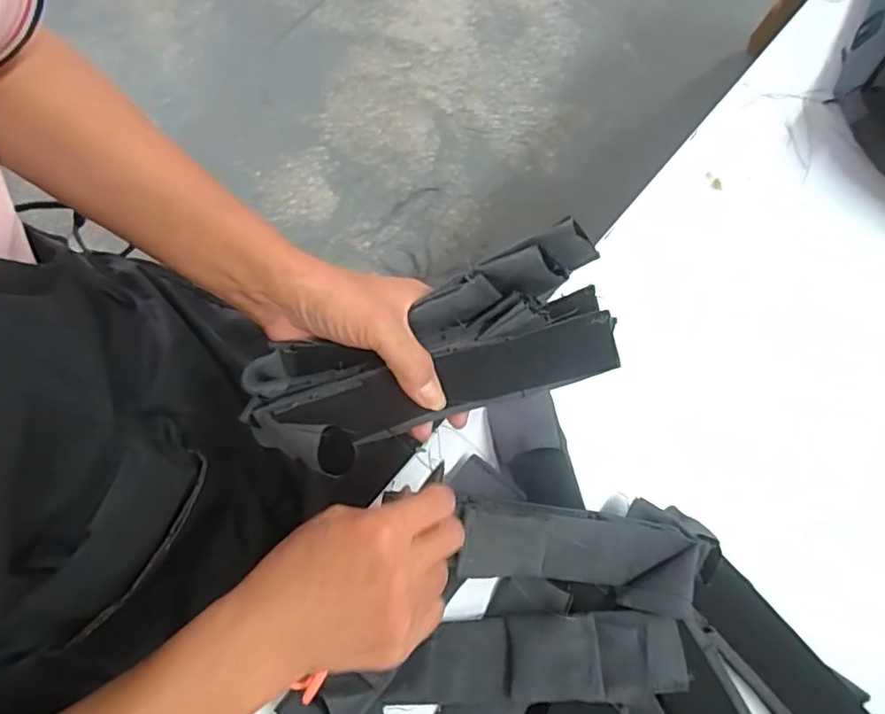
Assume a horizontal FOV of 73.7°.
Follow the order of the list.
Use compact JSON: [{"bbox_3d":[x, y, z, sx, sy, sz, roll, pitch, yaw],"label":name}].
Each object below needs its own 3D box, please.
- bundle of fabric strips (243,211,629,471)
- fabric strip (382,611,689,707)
[{"bbox_3d":[-0.010,0.004,0.315,0.196,0.053,0.068,-21,76,6],"label":"bundle of fabric strips"},{"bbox_3d":[0.056,0.183,0.360,0.168,0.036,0.047,-2,80,-3],"label":"fabric strip"}]

